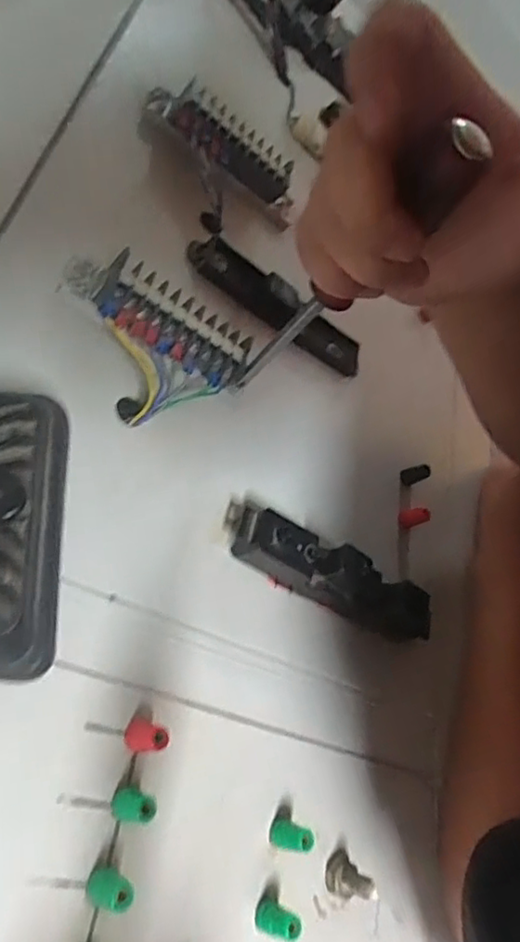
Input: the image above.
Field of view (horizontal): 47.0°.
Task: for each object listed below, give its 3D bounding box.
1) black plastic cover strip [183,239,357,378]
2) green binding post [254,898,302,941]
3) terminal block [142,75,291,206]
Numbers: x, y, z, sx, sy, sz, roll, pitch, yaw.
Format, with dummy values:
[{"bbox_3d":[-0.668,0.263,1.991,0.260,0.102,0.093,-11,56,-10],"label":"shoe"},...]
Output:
[{"bbox_3d":[0.016,-0.109,0.406,0.142,0.021,0.030,29,57,-29],"label":"black plastic cover strip"},{"bbox_3d":[0.009,0.208,0.276,0.023,0.013,0.013,1,26,43],"label":"green binding post"},{"bbox_3d":[-0.024,-0.220,0.399,0.104,0.022,0.042,28,60,-23],"label":"terminal block"}]

